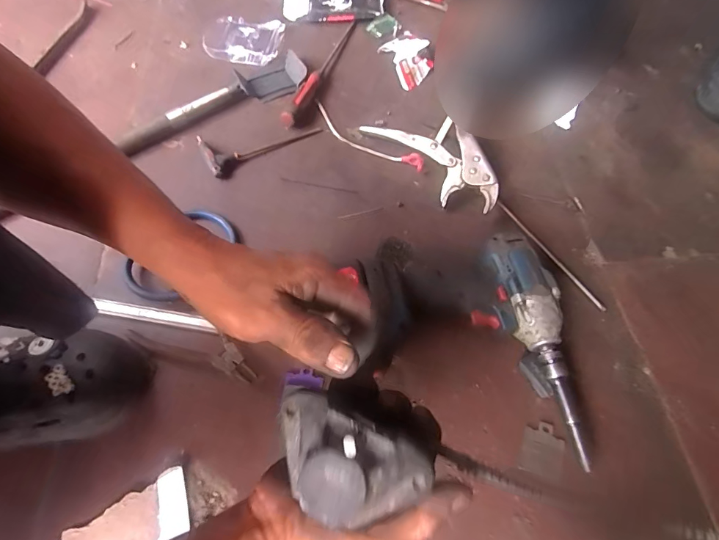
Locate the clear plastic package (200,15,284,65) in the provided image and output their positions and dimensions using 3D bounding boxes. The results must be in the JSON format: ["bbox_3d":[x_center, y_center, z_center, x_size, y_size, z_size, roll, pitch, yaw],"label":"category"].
[{"bbox_3d":[-0.198,-0.383,0.690,0.131,0.014,0.105,5,61,3],"label":"clear plastic package"}]

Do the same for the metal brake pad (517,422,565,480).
[{"bbox_3d":[0.175,0.171,0.396,0.038,0.004,0.048,18,62,9],"label":"metal brake pad"}]

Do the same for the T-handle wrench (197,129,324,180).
[{"bbox_3d":[-0.140,-0.187,0.581,0.164,0.020,0.073,-31,65,-16],"label":"T-handle wrench"}]

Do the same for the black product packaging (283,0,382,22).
[{"bbox_3d":[-0.052,-0.489,0.742,0.176,0.014,0.118,-1,61,-1],"label":"black product packaging"}]

